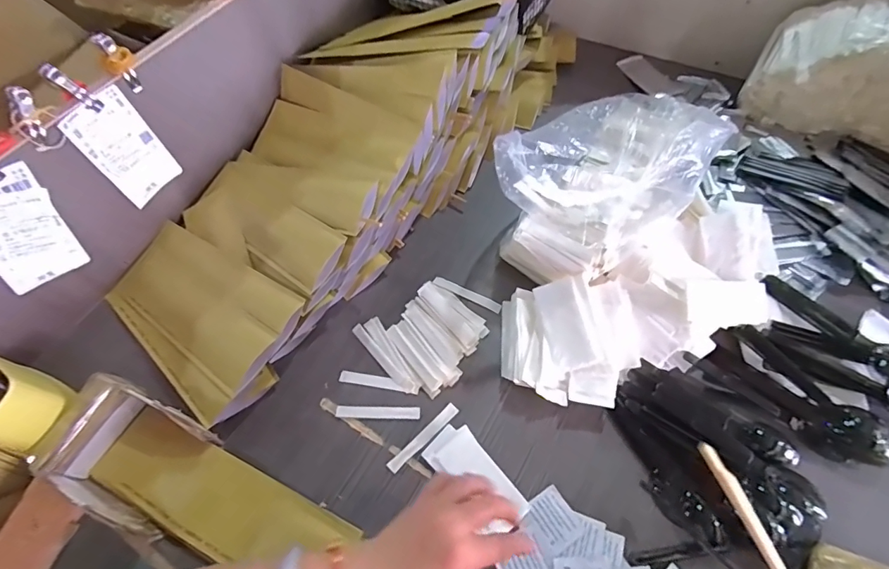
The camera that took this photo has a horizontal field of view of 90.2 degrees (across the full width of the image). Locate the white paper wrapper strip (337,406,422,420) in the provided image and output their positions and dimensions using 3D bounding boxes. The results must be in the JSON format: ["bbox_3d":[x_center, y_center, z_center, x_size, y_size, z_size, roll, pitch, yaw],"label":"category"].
[{"bbox_3d":[-0.073,0.140,0.486,0.091,0.004,0.014,0,61,4],"label":"white paper wrapper strip"}]

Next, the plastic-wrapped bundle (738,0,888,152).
[{"bbox_3d":[0.553,-0.273,0.575,0.255,0.148,0.103,24,65,17],"label":"plastic-wrapped bundle"}]

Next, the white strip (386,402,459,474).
[{"bbox_3d":[-0.022,0.161,0.468,0.091,0.004,0.014,-41,66,-18],"label":"white strip"}]

